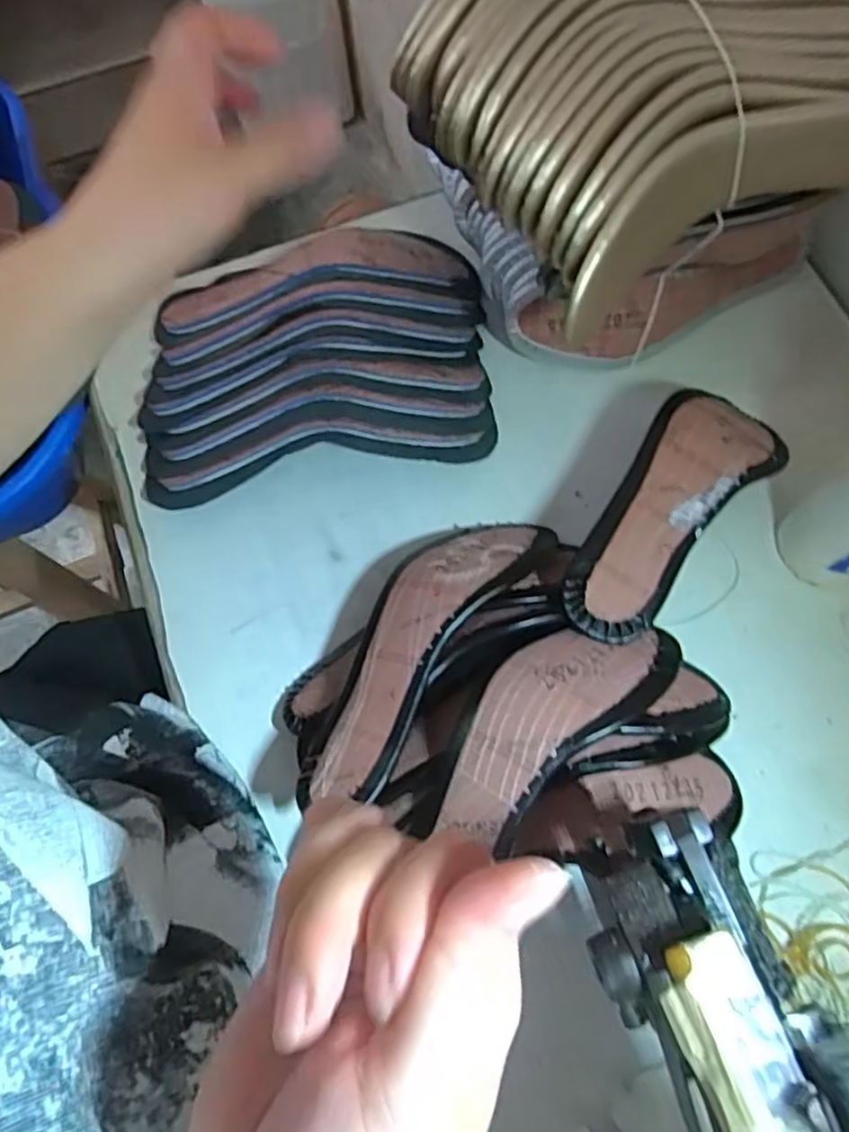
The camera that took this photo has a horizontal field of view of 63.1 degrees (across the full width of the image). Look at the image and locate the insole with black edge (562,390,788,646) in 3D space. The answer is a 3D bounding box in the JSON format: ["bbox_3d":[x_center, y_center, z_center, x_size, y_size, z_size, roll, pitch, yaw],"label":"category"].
[{"bbox_3d":[0.137,-0.030,0.385,0.066,0.022,0.169,33,75,13],"label":"insole with black edge"}]

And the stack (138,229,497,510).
[{"bbox_3d":[-0.079,-0.150,0.470,0.239,0.046,0.196,-9,70,-1],"label":"stack"}]

